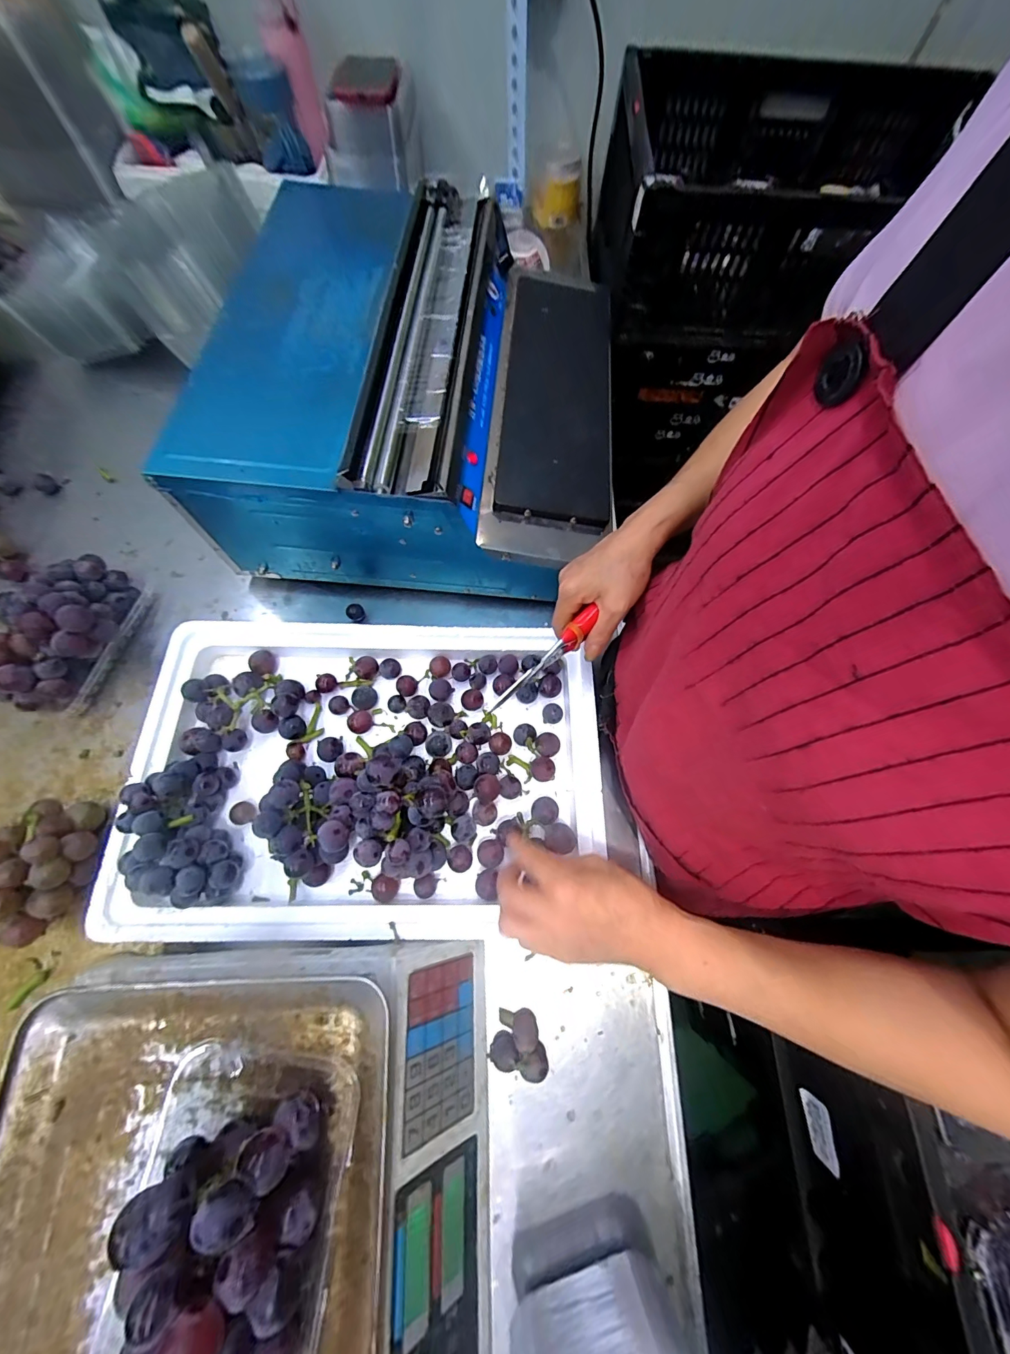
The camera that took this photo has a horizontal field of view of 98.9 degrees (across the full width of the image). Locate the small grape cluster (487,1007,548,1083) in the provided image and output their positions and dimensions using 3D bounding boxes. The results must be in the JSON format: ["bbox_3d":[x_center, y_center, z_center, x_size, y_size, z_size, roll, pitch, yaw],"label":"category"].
[{"bbox_3d":[0.014,0.313,0.372,0.047,0.027,0.041,14,70,3],"label":"small grape cluster"}]

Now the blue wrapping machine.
[{"bbox_3d":[-0.088,-0.351,0.526,0.429,0.150,0.461,5,69,0],"label":"blue wrapping machine"}]

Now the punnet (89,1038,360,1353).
[{"bbox_3d":[-0.155,0.315,0.221,0.114,0.088,0.168,6,69,0],"label":"punnet"}]

